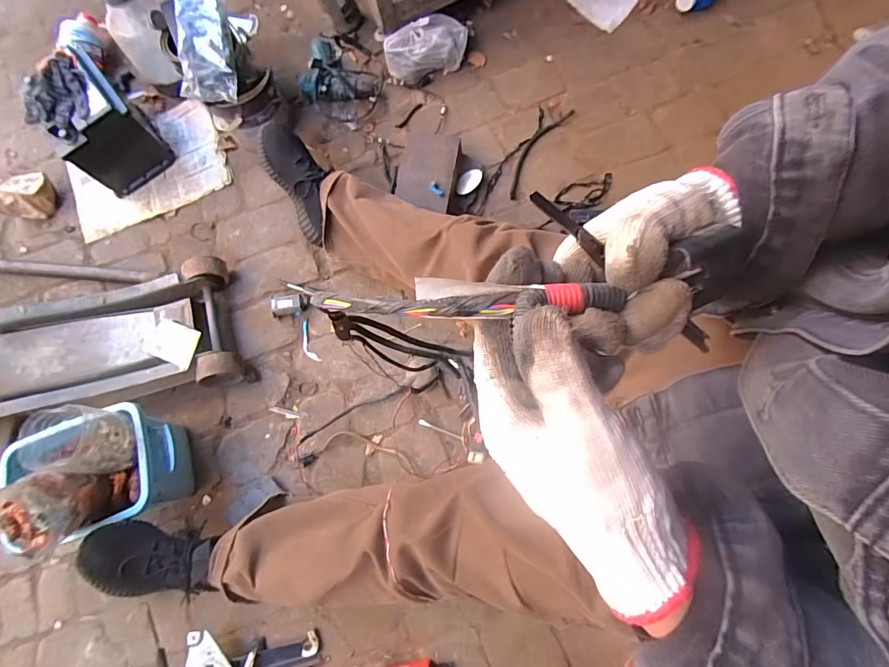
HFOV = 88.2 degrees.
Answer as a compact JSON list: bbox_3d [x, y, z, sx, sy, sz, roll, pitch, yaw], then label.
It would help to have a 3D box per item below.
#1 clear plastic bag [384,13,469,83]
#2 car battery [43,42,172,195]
[{"bbox_3d":[-0.040,-0.650,1.050,0.194,0.102,0.080,-17,75,1],"label":"clear plastic bag"},{"bbox_3d":[-0.734,-0.435,0.984,0.165,0.181,0.187,-42,78,-7],"label":"car battery"}]

